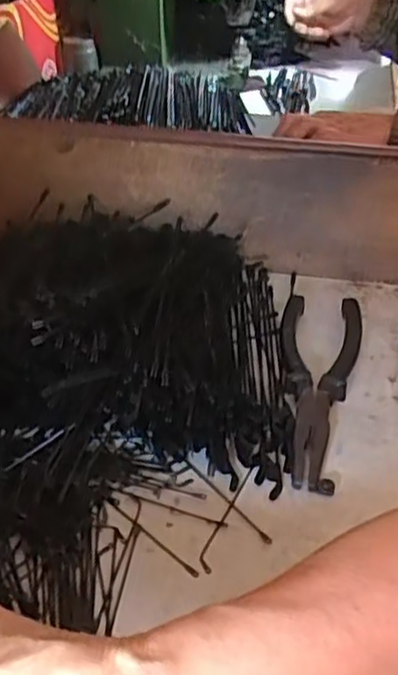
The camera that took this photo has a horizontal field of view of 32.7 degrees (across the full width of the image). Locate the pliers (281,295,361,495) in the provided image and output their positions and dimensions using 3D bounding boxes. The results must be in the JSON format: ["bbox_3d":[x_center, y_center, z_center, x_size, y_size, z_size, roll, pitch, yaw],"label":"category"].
[{"bbox_3d":[0.082,0.030,0.467,0.054,0.026,0.173,6,38,7],"label":"pliers"}]

